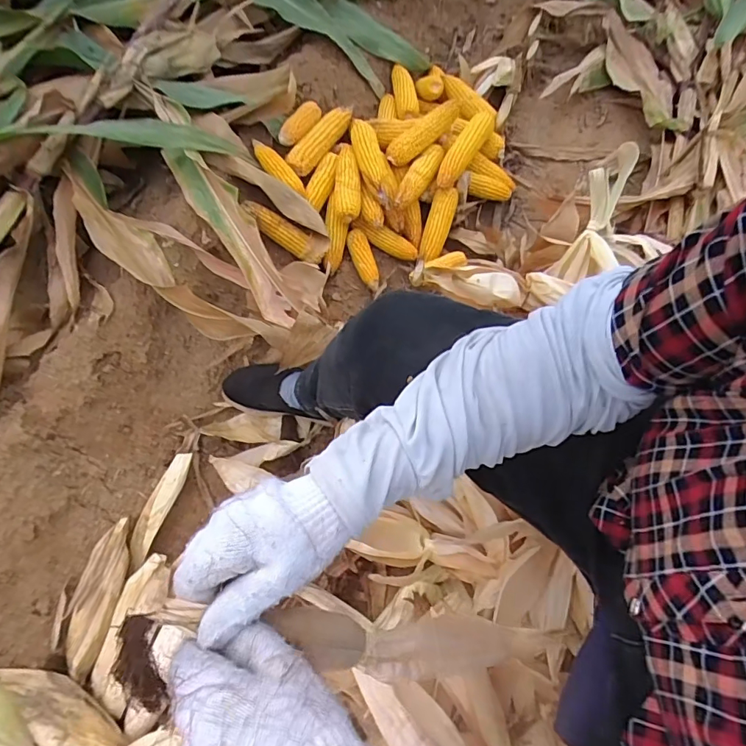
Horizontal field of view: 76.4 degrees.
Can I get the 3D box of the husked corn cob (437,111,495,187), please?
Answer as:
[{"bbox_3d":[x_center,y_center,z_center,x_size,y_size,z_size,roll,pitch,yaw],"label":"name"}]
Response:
[{"bbox_3d":[0.211,-0.508,1.068,0.048,0.066,0.228,30,67,13],"label":"husked corn cob"}]

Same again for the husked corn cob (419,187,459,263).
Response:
[{"bbox_3d":[0.143,-0.327,1.051,0.055,0.040,0.180,20,85,9],"label":"husked corn cob"}]

